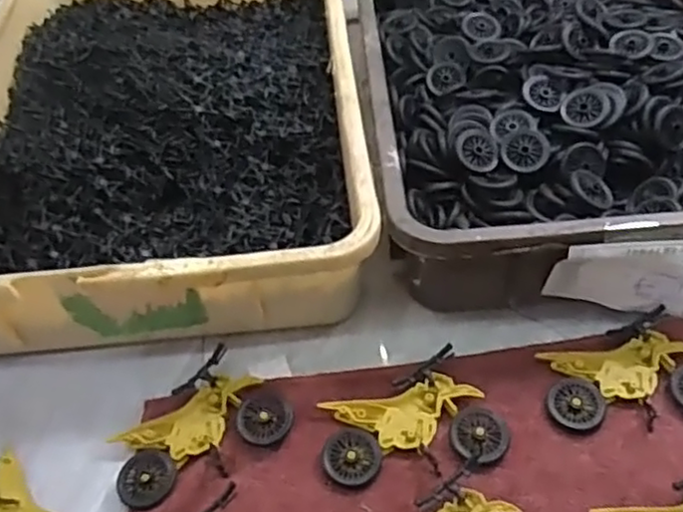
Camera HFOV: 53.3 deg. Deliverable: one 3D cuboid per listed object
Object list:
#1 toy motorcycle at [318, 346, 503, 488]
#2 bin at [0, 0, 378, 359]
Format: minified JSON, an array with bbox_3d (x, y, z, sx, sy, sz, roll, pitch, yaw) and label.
[{"bbox_3d":[0.044,0.112,0.447,0.112,0.017,0.076,-19,53,-12],"label":"toy motorcycle"},{"bbox_3d":[-0.168,-0.154,0.638,0.344,0.094,0.512,-5,52,-1],"label":"bin"}]

